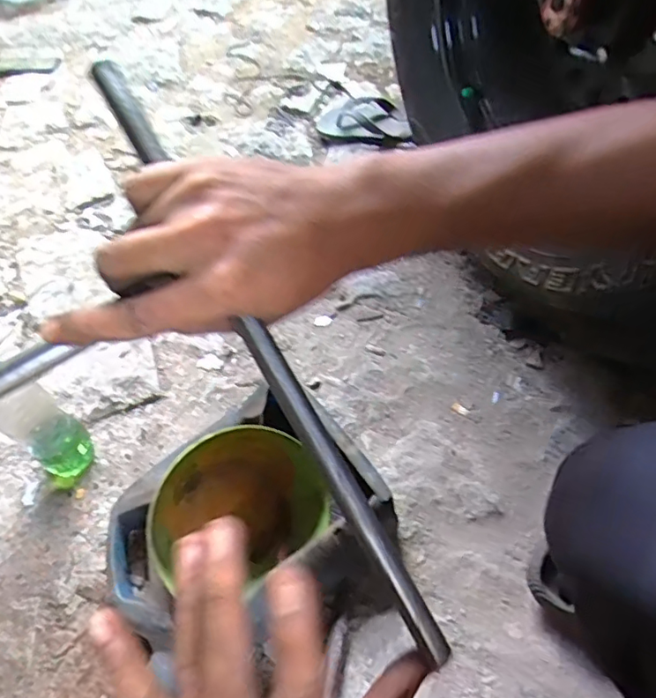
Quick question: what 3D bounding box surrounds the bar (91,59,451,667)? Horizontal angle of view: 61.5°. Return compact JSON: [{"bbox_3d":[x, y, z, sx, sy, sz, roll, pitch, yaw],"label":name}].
[{"bbox_3d":[-0.028,0.007,0.269,0.014,0.009,0.328,-30,89,-15],"label":"bar"}]

